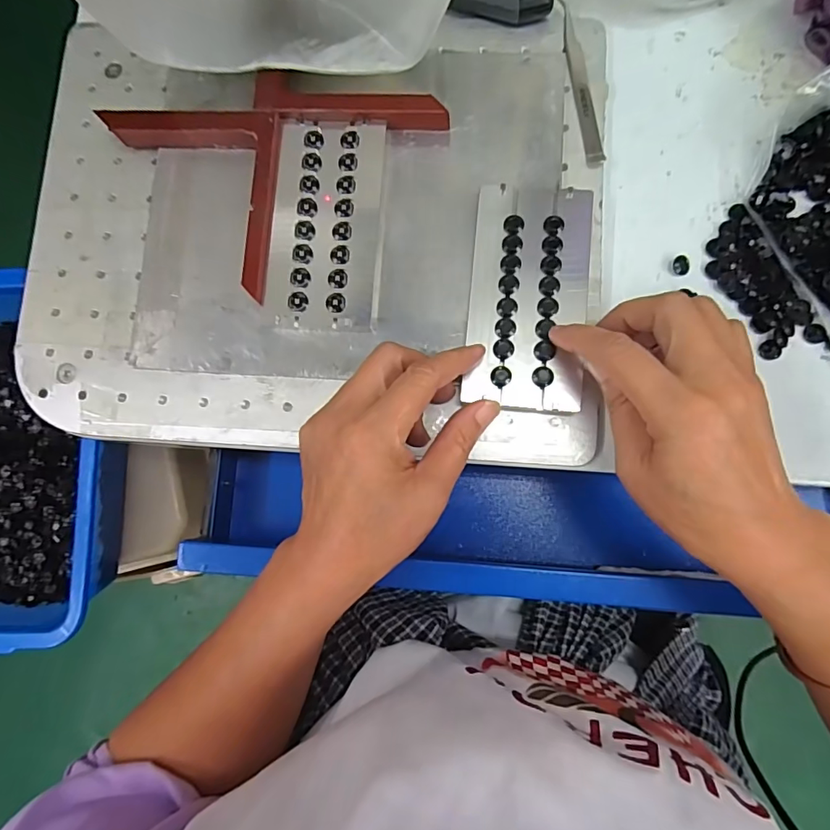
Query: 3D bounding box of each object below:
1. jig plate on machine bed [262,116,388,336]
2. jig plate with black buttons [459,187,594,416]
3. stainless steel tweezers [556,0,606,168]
[{"bbox_3d":[-0.052,-0.110,0.286,0.060,0.011,0.123,4,83,4],"label":"jig plate on machine bed"},{"bbox_3d":[0.062,-0.065,0.267,0.062,0.004,0.122,5,83,4],"label":"jig plate with black buttons"},{"bbox_3d":[0.098,-0.199,0.293,0.011,0.004,0.110,-9,82,3],"label":"stainless steel tweezers"}]

